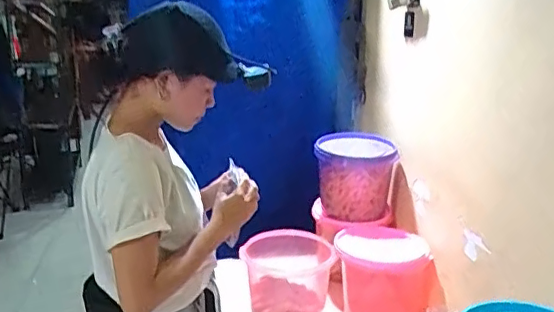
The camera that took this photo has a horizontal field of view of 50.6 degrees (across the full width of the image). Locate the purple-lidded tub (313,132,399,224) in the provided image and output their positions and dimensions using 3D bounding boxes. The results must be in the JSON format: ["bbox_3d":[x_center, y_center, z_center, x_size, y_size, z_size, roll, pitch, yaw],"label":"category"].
[{"bbox_3d":[0.197,0.060,1.481,0.197,0.198,0.175,3,17,8],"label":"purple-lidded tub"}]

